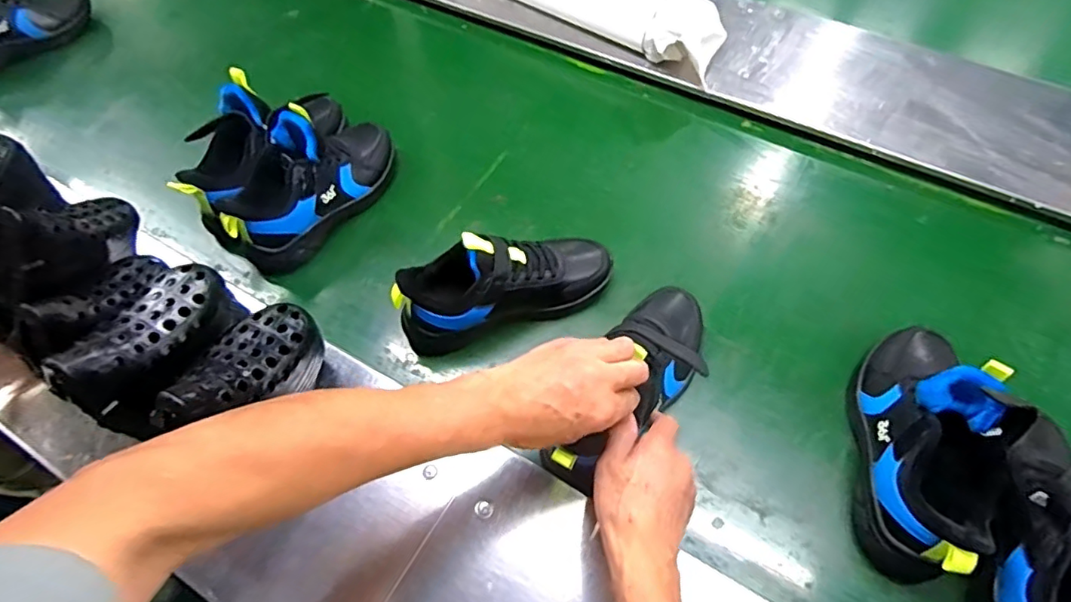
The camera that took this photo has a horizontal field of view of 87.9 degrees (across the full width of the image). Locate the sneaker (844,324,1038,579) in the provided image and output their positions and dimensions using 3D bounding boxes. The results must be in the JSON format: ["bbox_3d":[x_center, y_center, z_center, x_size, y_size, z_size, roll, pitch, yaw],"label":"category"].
[{"bbox_3d":[0.356,0.120,0.501,0.089,0.126,0.239,9,63,8],"label":"sneaker"}]

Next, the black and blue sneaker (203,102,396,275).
[{"bbox_3d":[-0.275,-0.148,0.662,0.238,0.126,0.104,-39,67,-16],"label":"black and blue sneaker"}]

